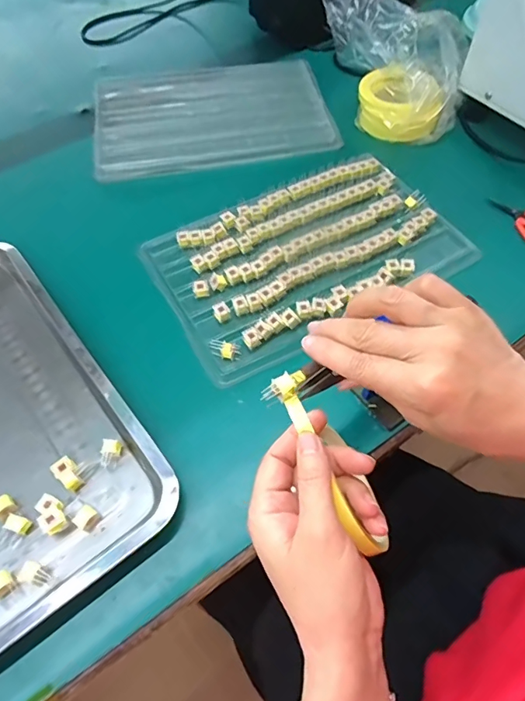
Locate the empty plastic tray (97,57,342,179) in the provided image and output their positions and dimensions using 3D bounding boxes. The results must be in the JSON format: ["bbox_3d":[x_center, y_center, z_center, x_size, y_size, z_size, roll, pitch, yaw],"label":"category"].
[{"bbox_3d":[-0.072,-0.334,0.661,0.320,0.016,0.244,-11,59,-5],"label":"empty plastic tray"}]

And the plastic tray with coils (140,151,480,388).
[{"bbox_3d":[0.047,-0.113,0.514,0.318,0.015,0.198,-27,61,-14],"label":"plastic tray with coils"}]

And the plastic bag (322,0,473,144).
[{"bbox_3d":[0.195,-0.412,0.650,0.157,0.090,0.254,-11,59,-5],"label":"plastic bag"}]

